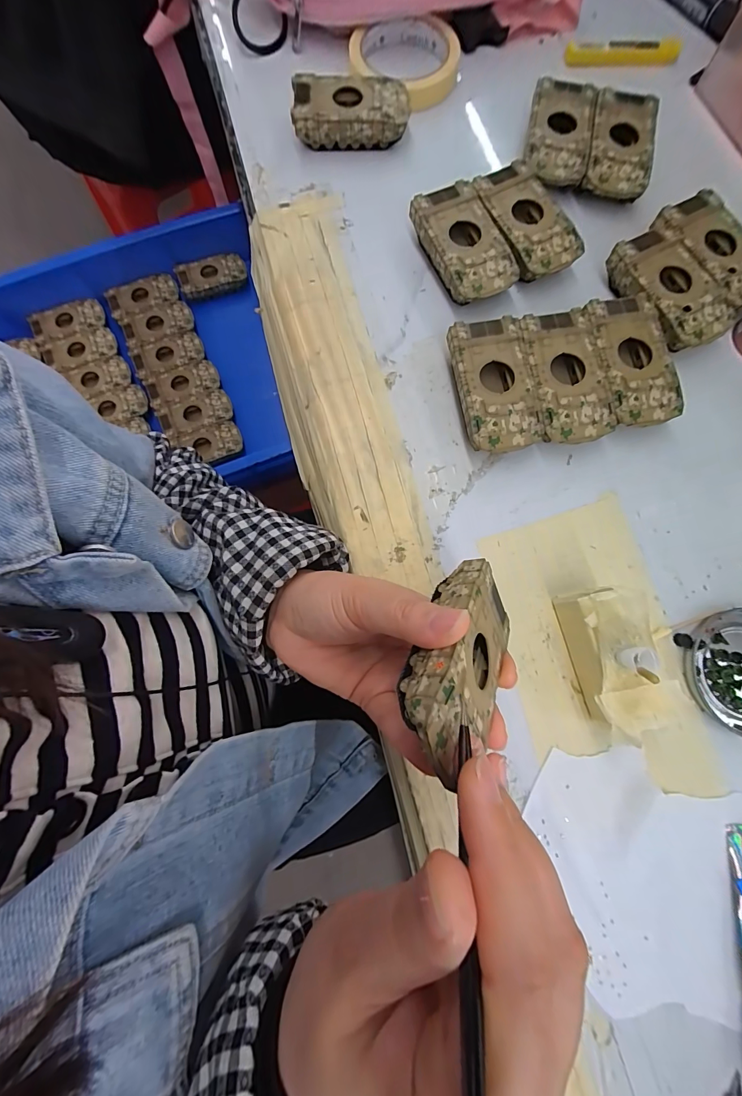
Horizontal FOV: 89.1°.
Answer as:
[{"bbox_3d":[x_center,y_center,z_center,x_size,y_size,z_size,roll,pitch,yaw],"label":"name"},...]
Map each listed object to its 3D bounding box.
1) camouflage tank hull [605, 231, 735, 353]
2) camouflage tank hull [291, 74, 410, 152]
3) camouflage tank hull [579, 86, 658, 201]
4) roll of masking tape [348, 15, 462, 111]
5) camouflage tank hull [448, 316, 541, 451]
[{"bbox_3d":[0.223,-0.191,0.287,0.055,0.025,0.094,-30,80,-6],"label":"camouflage tank hull"},{"bbox_3d":[-0.017,-0.370,0.321,0.095,0.028,0.045,-1,79,0],"label":"camouflage tank hull"},{"bbox_3d":[0.204,-0.330,0.313,0.050,0.023,0.090,12,79,2],"label":"camouflage tank hull"},{"bbox_3d":[0.030,-0.436,0.337,0.094,0.025,0.094,0,79,0],"label":"roll of masking tape"},{"bbox_3d":[0.086,-0.112,0.271,0.049,0.026,0.094,-8,79,-1],"label":"camouflage tank hull"}]

